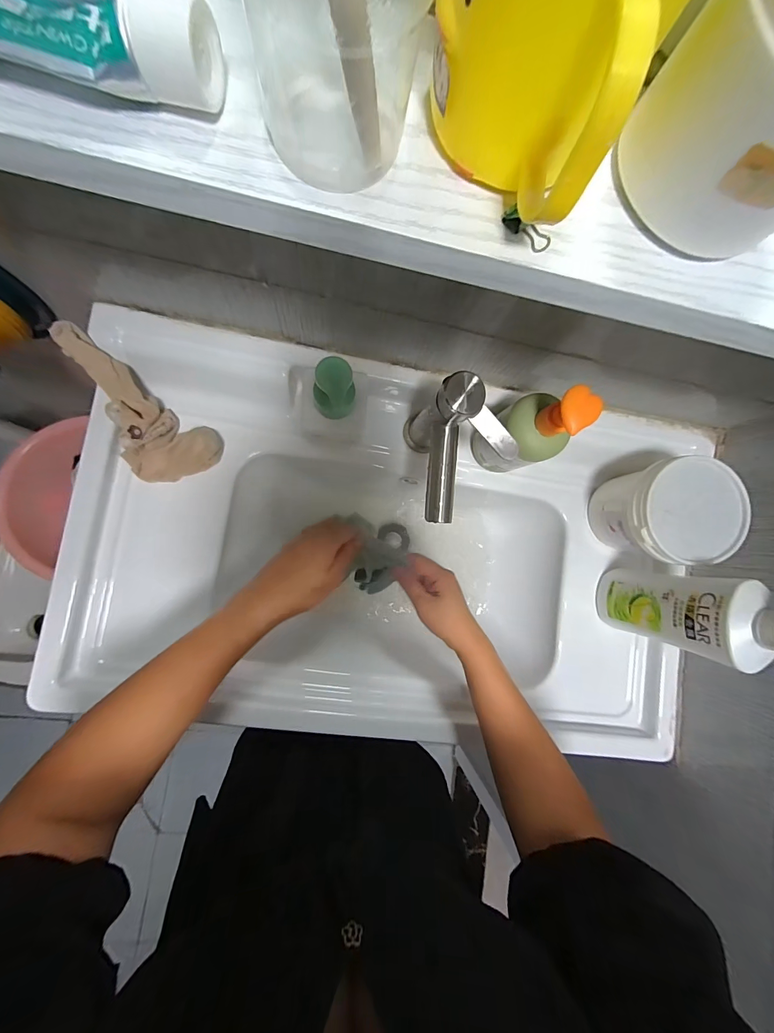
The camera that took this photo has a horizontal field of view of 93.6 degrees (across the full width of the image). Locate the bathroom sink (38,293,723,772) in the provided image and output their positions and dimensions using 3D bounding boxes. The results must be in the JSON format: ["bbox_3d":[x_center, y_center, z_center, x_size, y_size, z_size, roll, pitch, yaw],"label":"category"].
[{"bbox_3d":[0.017,0.047,0.527,0.791,0.183,0.458,8,85,-8],"label":"bathroom sink"}]

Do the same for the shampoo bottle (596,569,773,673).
[{"bbox_3d":[0.341,0.108,0.399,0.048,0.243,0.084,-1,86,-8],"label":"shampoo bottle"}]

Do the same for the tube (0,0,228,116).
[{"bbox_3d":[-0.142,-0.168,0.113,0.168,0.026,0.038,12,84,-7],"label":"tube"}]

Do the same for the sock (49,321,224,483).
[{"bbox_3d":[-0.295,-0.126,0.424,0.100,0.036,0.200,-41,108,-9],"label":"sock"}]

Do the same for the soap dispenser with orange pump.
[{"bbox_3d":[0.163,-0.095,0.394,0.058,0.151,0.073,-37,92,-9],"label":"soap dispenser with orange pump"}]

